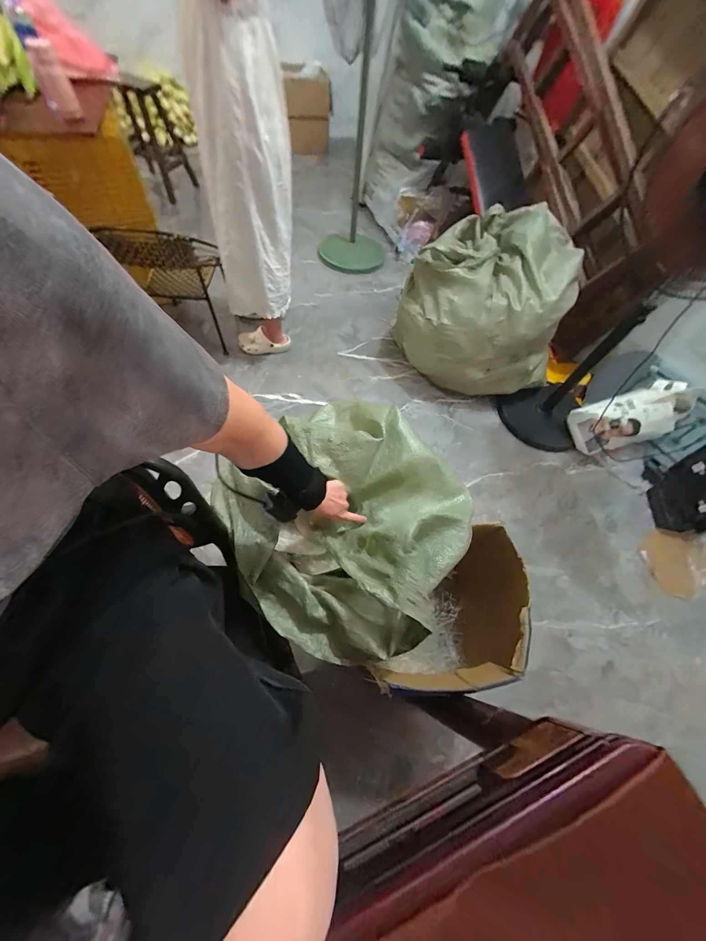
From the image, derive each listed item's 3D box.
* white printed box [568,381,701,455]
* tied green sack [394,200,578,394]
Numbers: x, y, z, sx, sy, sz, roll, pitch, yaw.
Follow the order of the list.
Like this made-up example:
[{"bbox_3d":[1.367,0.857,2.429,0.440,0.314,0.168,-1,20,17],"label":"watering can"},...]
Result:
[{"bbox_3d":[1.158,-0.218,1.311,0.414,0.113,0.215,-18,89,31],"label":"white printed box"},{"bbox_3d":[0.557,-0.700,1.364,0.698,0.499,0.517,17,61,3],"label":"tied green sack"}]

